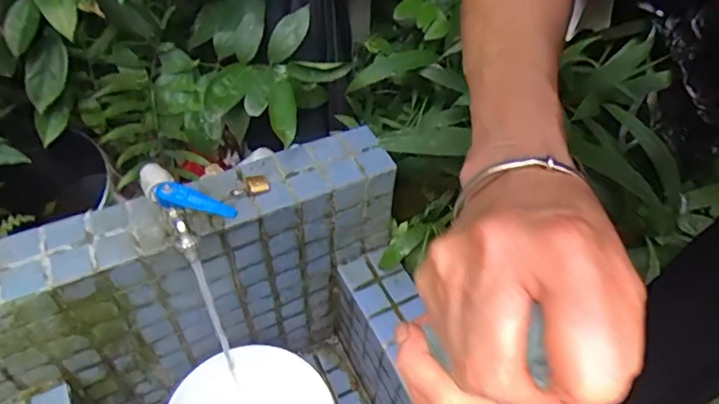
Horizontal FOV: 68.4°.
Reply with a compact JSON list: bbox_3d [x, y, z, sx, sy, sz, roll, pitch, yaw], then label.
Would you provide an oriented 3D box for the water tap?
[{"bbox_3d":[-0.186,-0.004,0.561,0.059,0.059,0.131,-29,58,-25],"label":"water tap"}]

